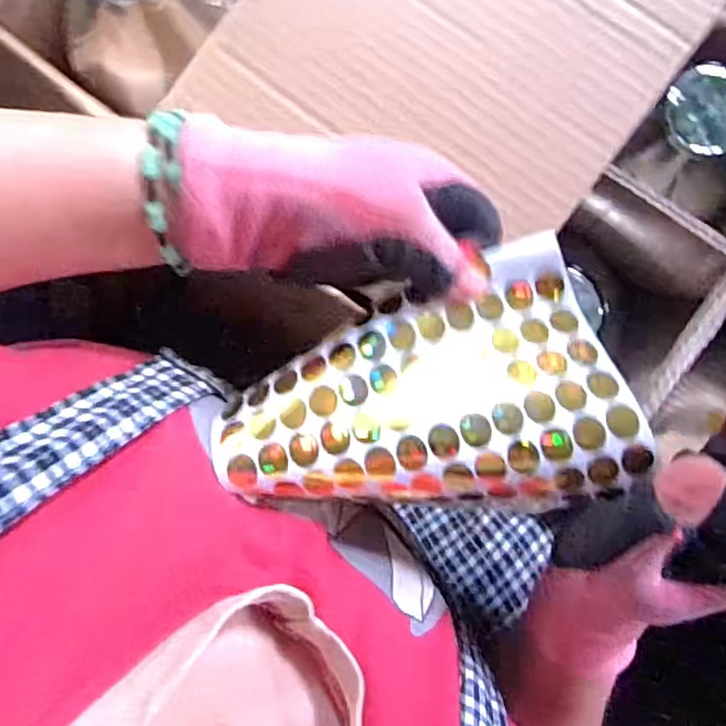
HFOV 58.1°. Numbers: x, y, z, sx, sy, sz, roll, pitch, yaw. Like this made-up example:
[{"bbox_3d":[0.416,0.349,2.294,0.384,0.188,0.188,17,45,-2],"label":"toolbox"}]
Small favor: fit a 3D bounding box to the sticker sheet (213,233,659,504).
[{"bbox_3d":[0.021,0.020,0.259,0.154,0.011,0.097,-19,72,1],"label":"sticker sheet"}]

